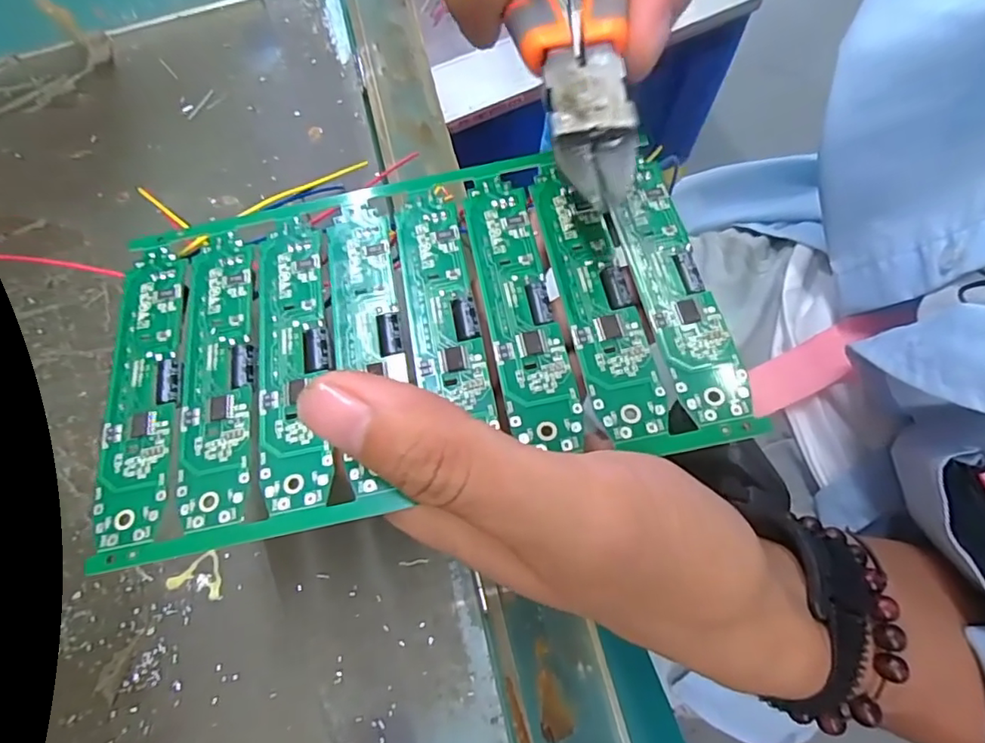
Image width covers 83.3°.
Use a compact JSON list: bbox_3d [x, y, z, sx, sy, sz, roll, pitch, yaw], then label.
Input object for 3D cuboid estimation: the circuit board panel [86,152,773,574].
[{"bbox_3d":[-0.022,-0.013,0.149,0.157,0.004,0.097,-11,65,0],"label":"circuit board panel"}]

